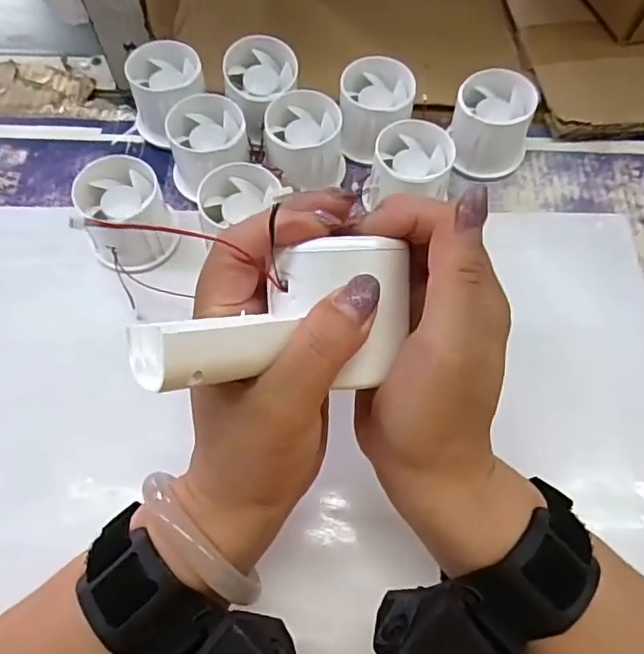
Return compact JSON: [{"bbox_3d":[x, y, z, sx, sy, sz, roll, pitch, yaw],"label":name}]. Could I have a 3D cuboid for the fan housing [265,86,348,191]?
[{"bbox_3d":[-0.011,-0.122,0.387,0.053,0.045,0.057,0,64,0],"label":"fan housing"}]

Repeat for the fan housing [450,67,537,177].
[{"bbox_3d":[0.120,-0.140,0.400,0.055,0.048,0.056,0,64,0],"label":"fan housing"}]

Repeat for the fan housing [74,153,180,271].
[{"bbox_3d":[-0.124,-0.069,0.361,0.054,0.049,0.060,-22,67,-11],"label":"fan housing"}]

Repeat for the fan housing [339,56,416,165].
[{"bbox_3d":[0.038,-0.150,0.402,0.051,0.047,0.061,6,64,2],"label":"fan housing"}]

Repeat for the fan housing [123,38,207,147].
[{"bbox_3d":[-0.112,-0.167,0.409,0.049,0.051,0.051,0,64,0],"label":"fan housing"}]

